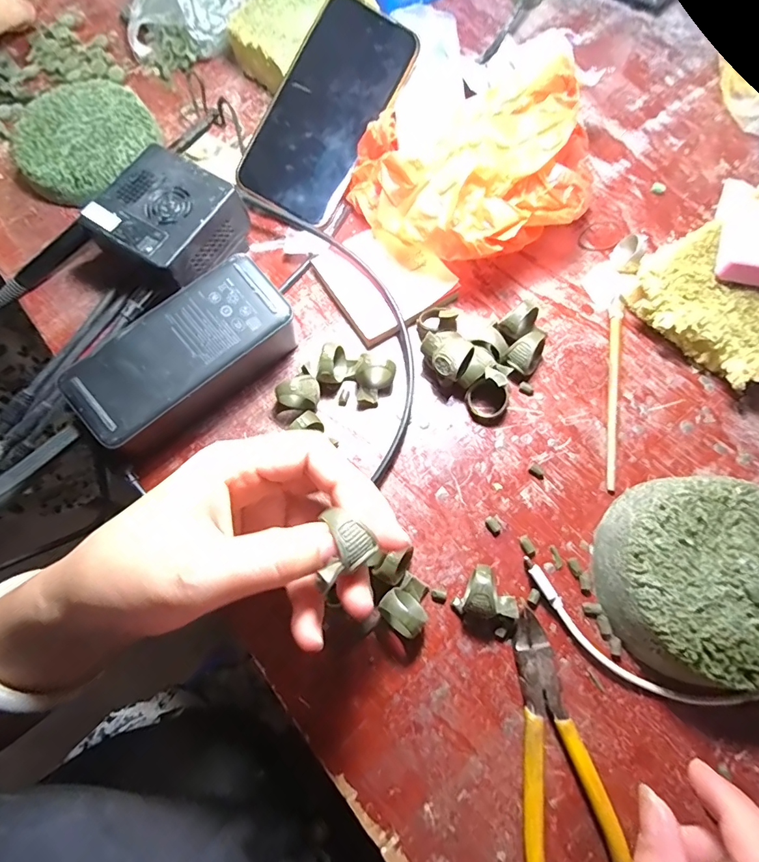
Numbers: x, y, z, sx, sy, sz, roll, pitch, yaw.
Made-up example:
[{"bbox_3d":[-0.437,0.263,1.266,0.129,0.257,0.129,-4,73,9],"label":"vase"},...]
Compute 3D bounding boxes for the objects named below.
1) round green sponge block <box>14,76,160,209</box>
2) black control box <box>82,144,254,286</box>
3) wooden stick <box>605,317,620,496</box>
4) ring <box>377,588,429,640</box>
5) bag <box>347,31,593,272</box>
[{"bbox_3d":[-0.224,-0.221,0.343,0.093,0.024,0.103,35,77,10],"label":"round green sponge block"},{"bbox_3d":[-0.140,-0.137,0.309,0.084,0.050,0.078,30,76,9],"label":"black control box"},{"bbox_3d":[0.153,-0.019,0.292,0.005,0.004,0.119,9,74,4],"label":"wooden stick"},{"bbox_3d":[0.012,0.100,0.245,0.025,0.028,0.019,38,78,11],"label":"ring"},{"bbox_3d":[0.069,-0.182,0.309,0.160,0.072,0.138,-24,75,-6],"label":"bag"}]

